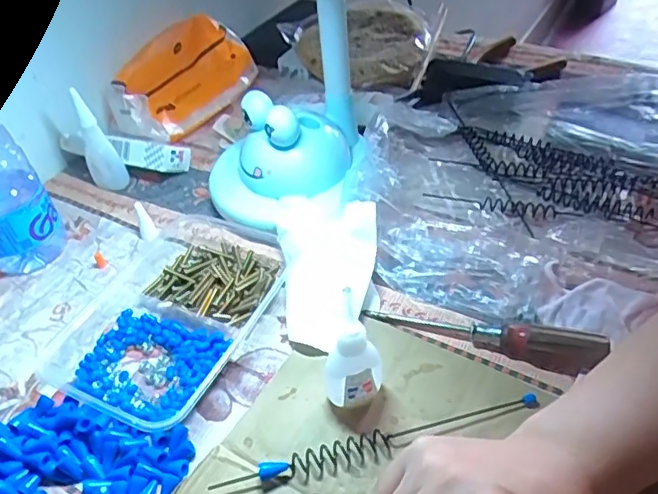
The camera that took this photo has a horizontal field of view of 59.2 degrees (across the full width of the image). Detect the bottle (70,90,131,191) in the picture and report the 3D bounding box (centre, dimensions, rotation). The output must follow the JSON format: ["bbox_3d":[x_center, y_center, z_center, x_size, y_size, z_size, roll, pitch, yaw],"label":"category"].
[{"bbox_3d":[-0.209,-0.095,0.523,0.027,0.095,0.023,-36,50,-28],"label":"bottle"}]

